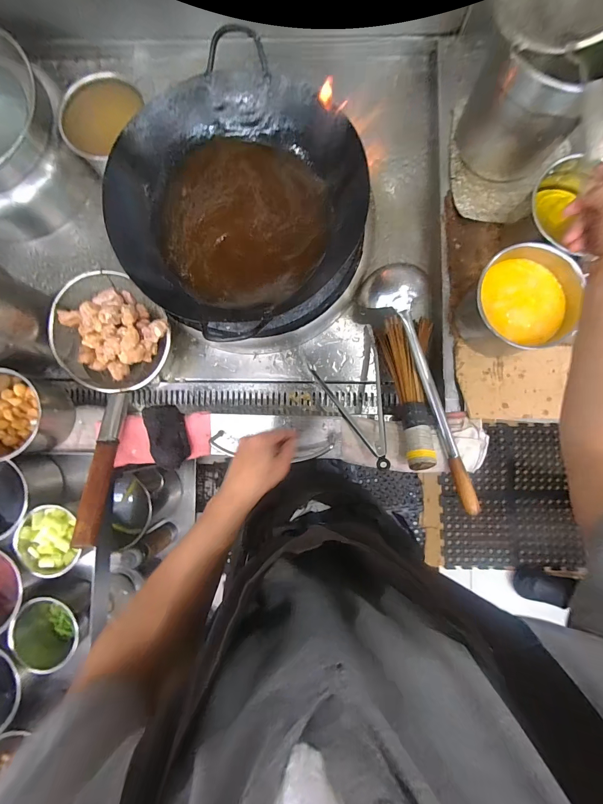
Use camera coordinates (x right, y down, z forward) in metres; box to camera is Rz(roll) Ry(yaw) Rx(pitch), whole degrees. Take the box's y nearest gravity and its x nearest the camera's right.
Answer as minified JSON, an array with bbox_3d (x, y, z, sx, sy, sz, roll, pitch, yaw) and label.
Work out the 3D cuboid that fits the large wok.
[{"bbox_3d":[-0.112,-0.342,0.587,0.407,0.137,0.416,0,85,2],"label":"large wok"}]

